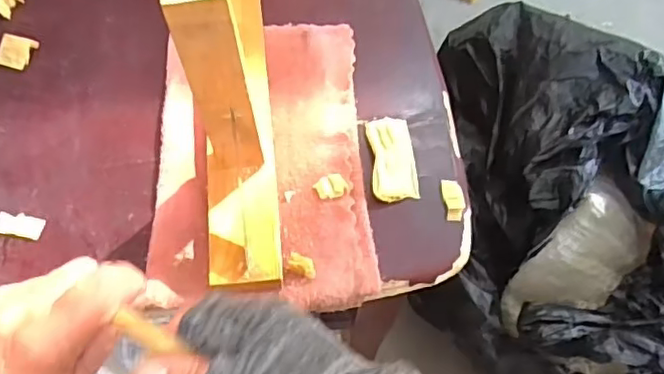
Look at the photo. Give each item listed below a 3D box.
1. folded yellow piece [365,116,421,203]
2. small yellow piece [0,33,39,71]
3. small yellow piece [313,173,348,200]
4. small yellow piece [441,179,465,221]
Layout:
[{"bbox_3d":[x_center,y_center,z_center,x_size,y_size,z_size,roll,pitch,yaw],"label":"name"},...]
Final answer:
[{"bbox_3d":[0.044,-0.023,0.457,0.033,0.006,0.069,-3,60,-6],"label":"folded yellow piece"},{"bbox_3d":[-0.254,-0.108,0.505,0.025,0.009,0.029,11,60,2],"label":"small yellow piece"},{"bbox_3d":[-0.001,0.000,0.442,0.023,0.006,0.017,-6,60,-8],"label":"small yellow piece"},{"bbox_3d":[0.086,0.009,0.449,0.014,0.007,0.032,4,60,-2],"label":"small yellow piece"}]

